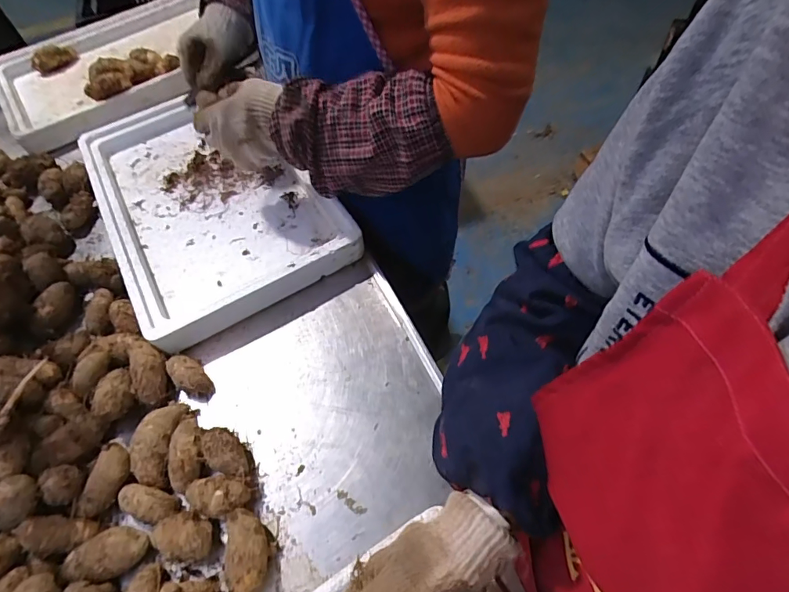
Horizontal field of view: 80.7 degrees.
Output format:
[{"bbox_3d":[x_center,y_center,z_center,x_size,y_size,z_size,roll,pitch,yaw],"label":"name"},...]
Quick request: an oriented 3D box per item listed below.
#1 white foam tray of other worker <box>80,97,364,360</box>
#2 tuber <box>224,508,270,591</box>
[{"bbox_3d":[-0.290,-0.162,0.720,0.296,0.040,0.466,-29,59,-15],"label":"white foam tray of other worker"},{"bbox_3d":[-0.140,0.247,0.447,0.036,0.039,0.077,-11,57,-4],"label":"tuber"}]

